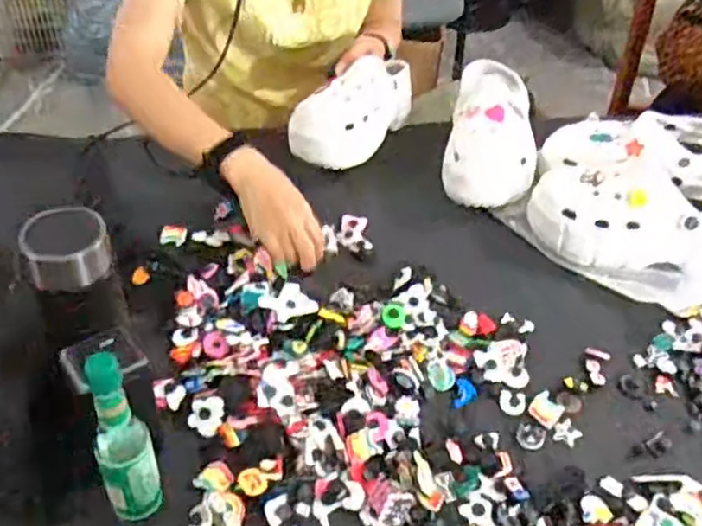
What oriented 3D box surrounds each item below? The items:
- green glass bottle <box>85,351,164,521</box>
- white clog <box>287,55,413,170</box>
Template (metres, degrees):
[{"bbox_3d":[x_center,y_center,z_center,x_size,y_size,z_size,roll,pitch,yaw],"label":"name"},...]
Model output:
[{"bbox_3d":[-0.167,0.137,0.503,0.039,0.181,0.035,-12,47,-17],"label":"green glass bottle"},{"bbox_3d":[0.007,-0.223,0.940,0.107,0.096,0.218,20,46,15],"label":"white clog"}]

